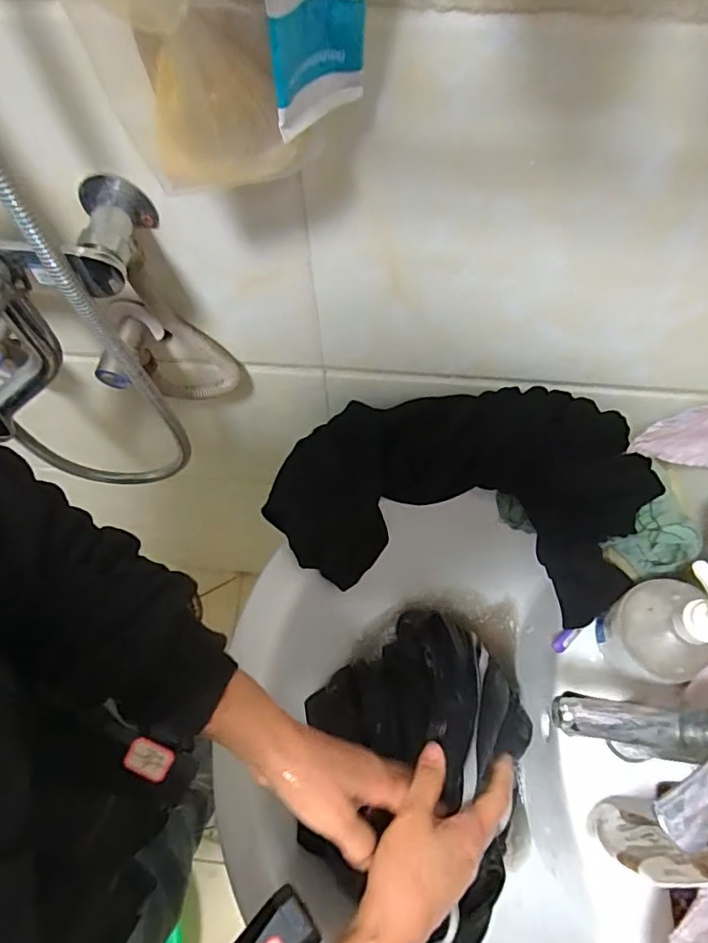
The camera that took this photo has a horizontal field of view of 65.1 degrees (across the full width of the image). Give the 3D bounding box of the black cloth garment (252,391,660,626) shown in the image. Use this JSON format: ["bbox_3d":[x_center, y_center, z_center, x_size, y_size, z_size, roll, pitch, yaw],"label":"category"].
[{"bbox_3d":[0.094,0.019,0.534,0.344,0.153,0.168,11,67,6],"label":"black cloth garment"}]

